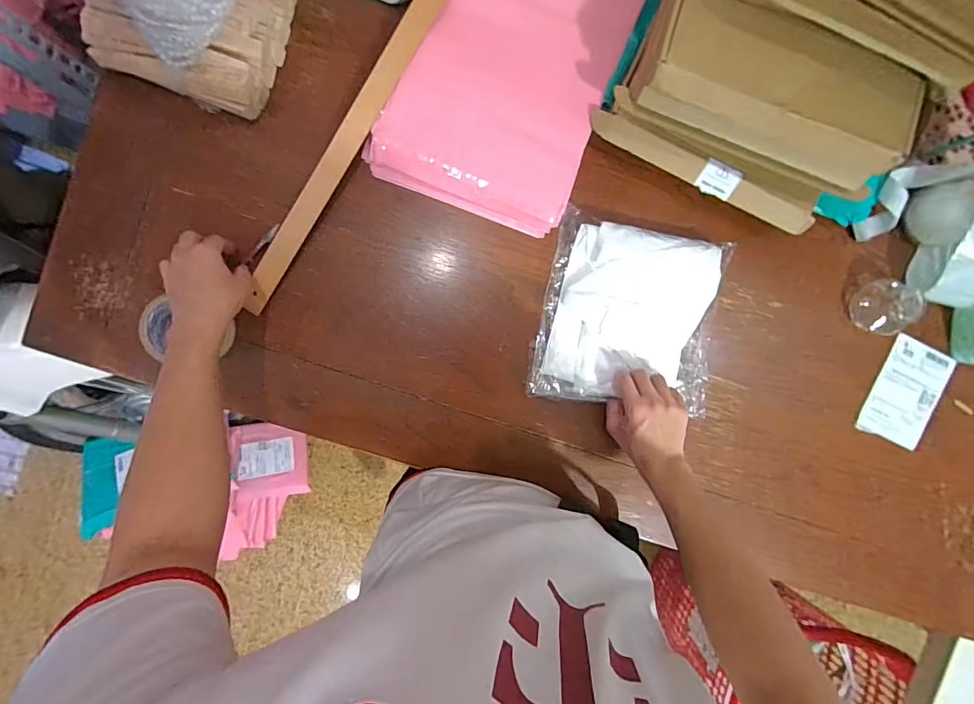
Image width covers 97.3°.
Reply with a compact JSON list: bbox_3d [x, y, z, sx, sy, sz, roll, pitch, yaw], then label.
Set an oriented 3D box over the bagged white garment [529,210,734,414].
[{"bbox_3d":[0.199,-0.047,0.598,0.246,0.029,0.245,9,95,-3],"label":"bagged white garment"}]

